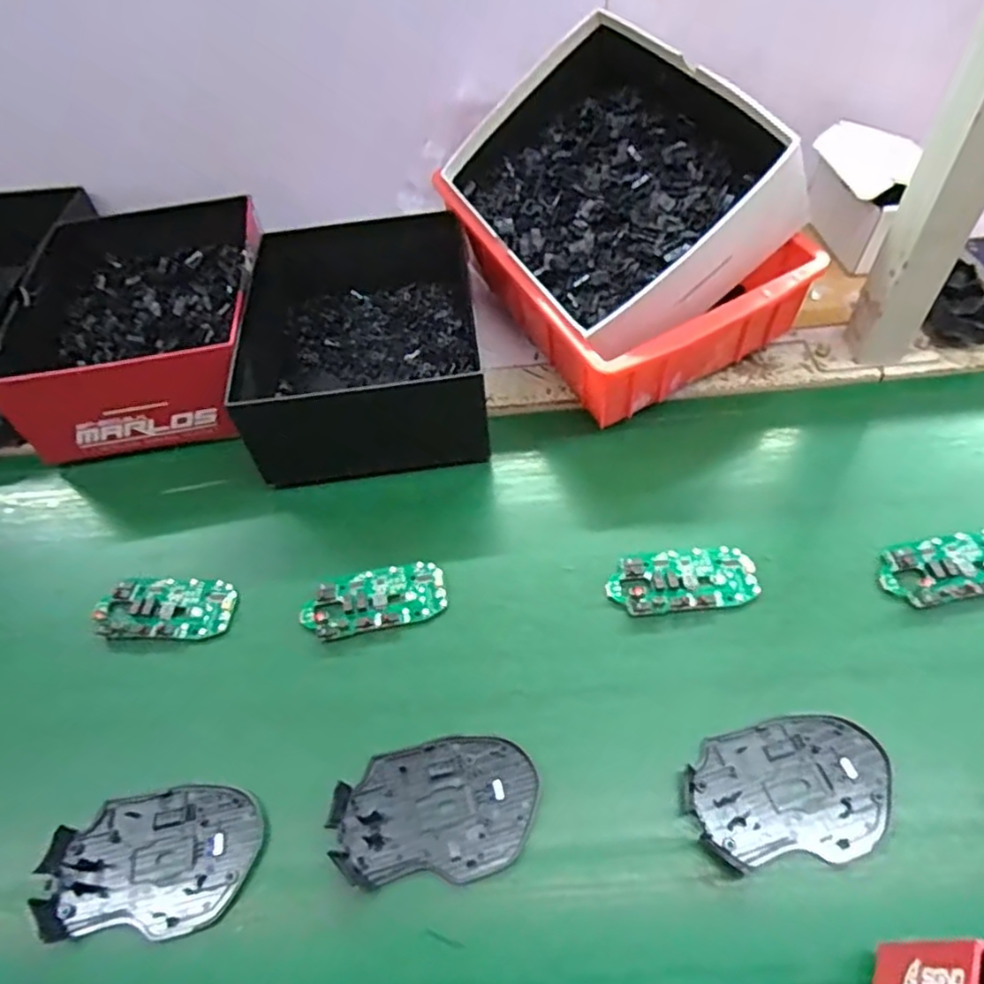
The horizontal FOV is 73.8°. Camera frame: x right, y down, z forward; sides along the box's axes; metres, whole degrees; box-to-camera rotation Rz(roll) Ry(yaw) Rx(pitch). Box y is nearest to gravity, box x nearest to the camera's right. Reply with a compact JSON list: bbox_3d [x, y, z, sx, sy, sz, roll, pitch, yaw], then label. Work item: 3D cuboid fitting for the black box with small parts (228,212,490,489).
[{"bbox_3d":[-0.111,-0.135,0.557,0.182,0.093,0.256,-8,53,-1],"label":"black box with small parts"}]

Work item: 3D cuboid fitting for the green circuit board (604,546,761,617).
[{"bbox_3d":[0.130,0.061,0.447,0.098,0.011,0.044,-9,53,-1],"label":"green circuit board"}]

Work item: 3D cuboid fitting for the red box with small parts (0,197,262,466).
[{"bbox_3d":[-0.302,-0.161,0.596,0.199,0.101,0.257,-8,53,-1],"label":"red box with small parts"}]

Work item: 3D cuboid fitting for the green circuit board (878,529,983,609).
[{"bbox_3d":[0.309,0.049,0.437,0.098,0.009,0.046,-10,53,-2],"label":"green circuit board"}]

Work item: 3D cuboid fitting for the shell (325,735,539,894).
[{"bbox_3d":[-0.032,0.181,0.371,0.114,0.009,0.073,-14,53,-5],"label":"shell"}]

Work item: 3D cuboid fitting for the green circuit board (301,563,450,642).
[{"bbox_3d":[-0.081,0.074,0.453,0.096,0.011,0.045,-14,53,-5],"label":"green circuit board"}]

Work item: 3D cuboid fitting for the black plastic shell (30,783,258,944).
[{"bbox_3d":[-0.190,0.204,0.365,0.116,0.006,0.071,-4,53,3],"label":"black plastic shell"}]

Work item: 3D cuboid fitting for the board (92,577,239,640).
[{"bbox_3d":[-0.229,0.080,0.463,0.091,0.016,0.048,-4,53,2],"label":"board"}]

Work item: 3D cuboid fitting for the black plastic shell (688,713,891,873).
[{"bbox_3d":[0.165,0.165,0.367,0.112,0.008,0.074,-6,53,1],"label":"black plastic shell"}]

